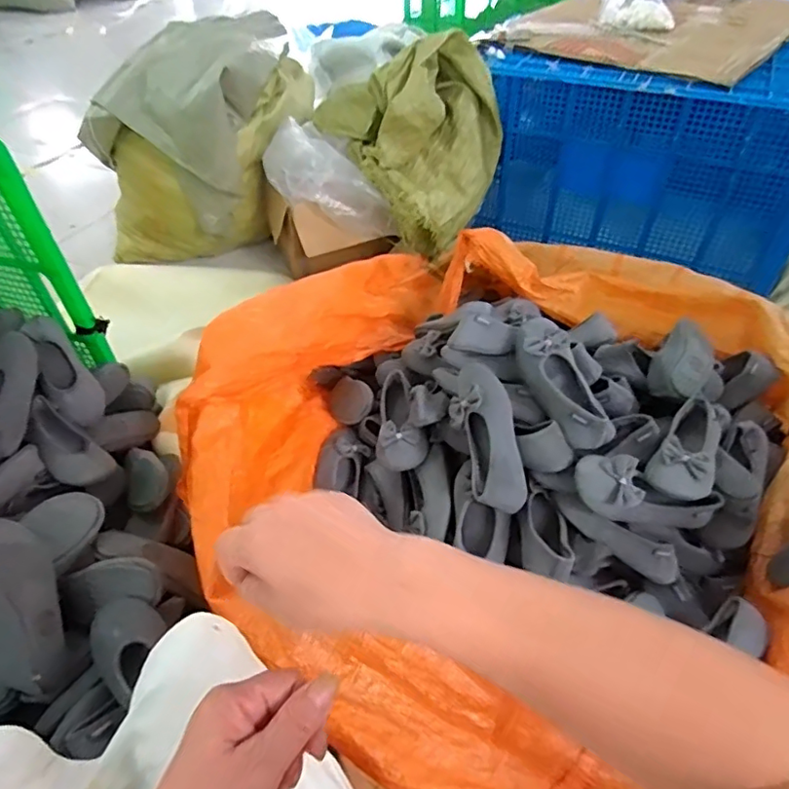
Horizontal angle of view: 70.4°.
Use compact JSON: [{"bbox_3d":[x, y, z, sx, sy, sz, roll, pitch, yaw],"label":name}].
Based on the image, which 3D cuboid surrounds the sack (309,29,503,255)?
[{"bbox_3d":[0.039,-0.675,1.528,0.504,0.398,0.393,0,46,2],"label":"sack"}]

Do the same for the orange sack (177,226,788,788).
[{"bbox_3d":[0.264,0.067,1.010,1.090,0.300,1.123,24,51,23],"label":"orange sack"}]

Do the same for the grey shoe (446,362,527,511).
[{"bbox_3d":[0.150,0.072,0.920,0.081,0.090,0.245,-12,81,-10],"label":"grey shoe"}]

